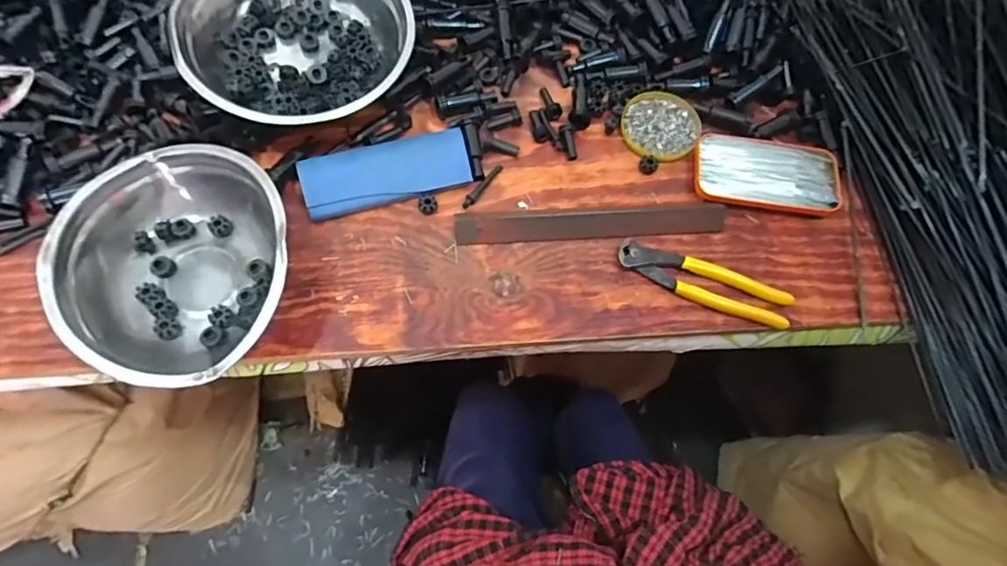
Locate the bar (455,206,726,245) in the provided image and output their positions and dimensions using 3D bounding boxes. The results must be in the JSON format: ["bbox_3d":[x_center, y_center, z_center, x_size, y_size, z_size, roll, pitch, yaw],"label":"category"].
[{"bbox_3d":[0.089,-0.060,0.544,0.267,0.017,0.024,-2,67,-4],"label":"bar"}]

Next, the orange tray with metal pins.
[{"bbox_3d":[0.271,-0.113,0.572,0.146,0.015,0.077,7,67,0],"label":"orange tray with metal pins"}]

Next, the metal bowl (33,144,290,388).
[{"bbox_3d":[-0.273,-0.019,0.475,0.189,0.063,0.188,1,67,-3],"label":"metal bowl"}]

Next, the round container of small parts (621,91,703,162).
[{"bbox_3d":[0.168,-0.168,0.596,0.081,0.011,0.080,1,67,-3],"label":"round container of small parts"}]

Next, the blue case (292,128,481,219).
[{"bbox_3d":[-0.112,-0.108,0.546,0.161,0.029,0.059,-15,69,-10],"label":"blue case"}]

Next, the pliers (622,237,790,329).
[{"bbox_3d":[0.189,-0.001,0.525,0.164,0.016,0.041,20,67,5],"label":"pliers"}]

